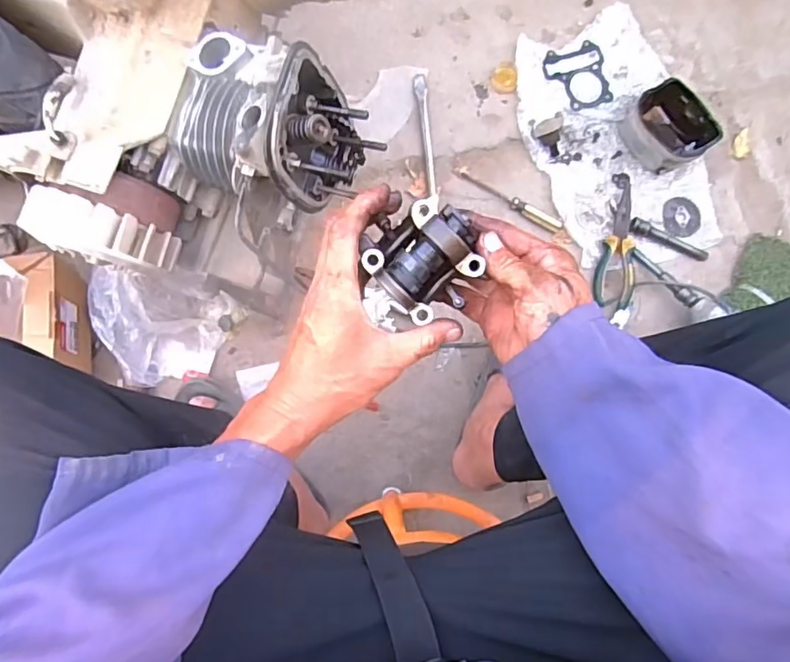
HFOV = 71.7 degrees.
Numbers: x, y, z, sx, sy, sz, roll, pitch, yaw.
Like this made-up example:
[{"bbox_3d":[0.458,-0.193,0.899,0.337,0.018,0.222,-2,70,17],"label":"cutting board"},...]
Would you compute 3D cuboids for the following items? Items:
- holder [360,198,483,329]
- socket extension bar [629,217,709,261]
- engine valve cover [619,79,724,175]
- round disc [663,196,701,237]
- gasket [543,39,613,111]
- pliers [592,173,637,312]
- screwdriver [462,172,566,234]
[{"bbox_3d":[0.020,-0.052,0.386,0.072,0.046,0.070,-41,91,-7],"label":"holder"},{"bbox_3d":[0.423,-0.142,0.846,0.132,0.013,0.023,22,83,-4],"label":"socket extension bar"},{"bbox_3d":[0.406,-0.305,0.820,0.109,0.066,0.118,-30,88,-8],"label":"engine valve cover"},{"bbox_3d":[0.449,-0.179,0.853,0.058,0.008,0.063,12,84,-5],"label":"round disc"},{"bbox_3d":[0.281,-0.391,0.841,0.097,0.006,0.100,-17,88,-4],"label":"gasket"},{"bbox_3d":[0.343,-0.139,0.832,0.056,0.022,0.209,12,84,-5],"label":"pliers"},{"bbox_3d":[0.177,-0.194,0.821,0.168,0.022,0.019,31,82,-2],"label":"screwdriver"}]

